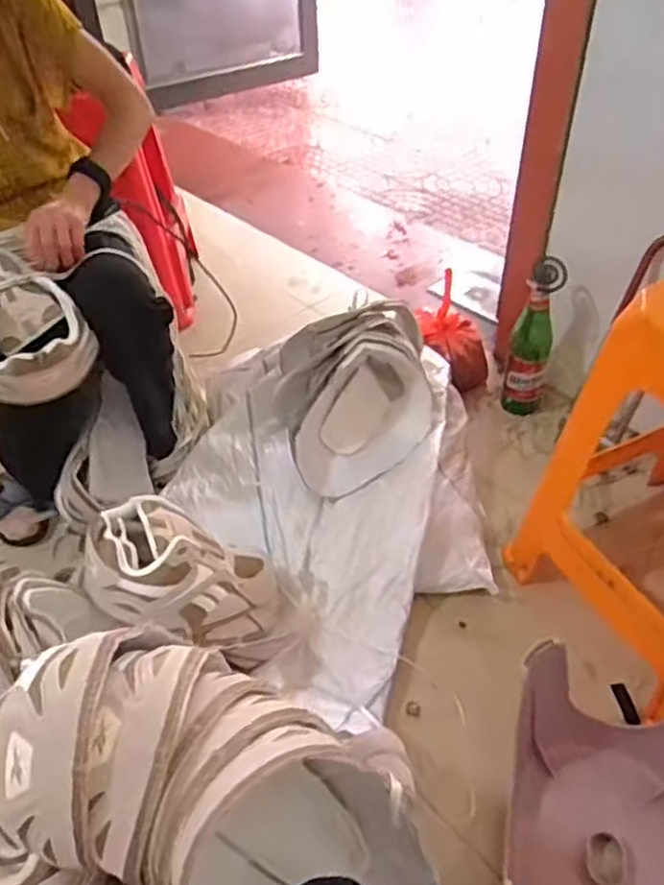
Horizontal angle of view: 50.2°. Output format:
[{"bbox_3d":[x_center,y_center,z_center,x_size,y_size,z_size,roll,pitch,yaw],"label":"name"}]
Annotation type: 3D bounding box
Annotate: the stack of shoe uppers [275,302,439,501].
[{"bbox_3d":[0.040,-0.078,1.135,0.249,0.159,0.300,-5,44,-3],"label":"stack of shoe uppers"}]

